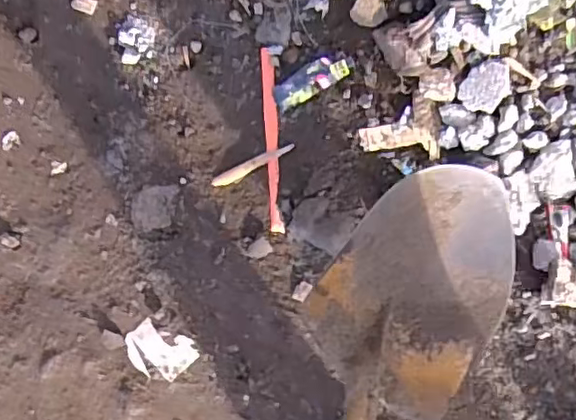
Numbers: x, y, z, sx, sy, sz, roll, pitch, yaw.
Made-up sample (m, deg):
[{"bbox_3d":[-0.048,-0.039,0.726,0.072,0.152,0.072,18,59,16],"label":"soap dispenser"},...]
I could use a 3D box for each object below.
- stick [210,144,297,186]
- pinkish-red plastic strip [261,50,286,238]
[{"bbox_3d":[-0.052,-0.066,0.902,0.129,0.008,0.022,-27,83,4],"label":"stick"},{"bbox_3d":[-0.023,-0.102,0.898,0.021,0.009,0.267,-4,85,6],"label":"pinkish-red plastic strip"}]

